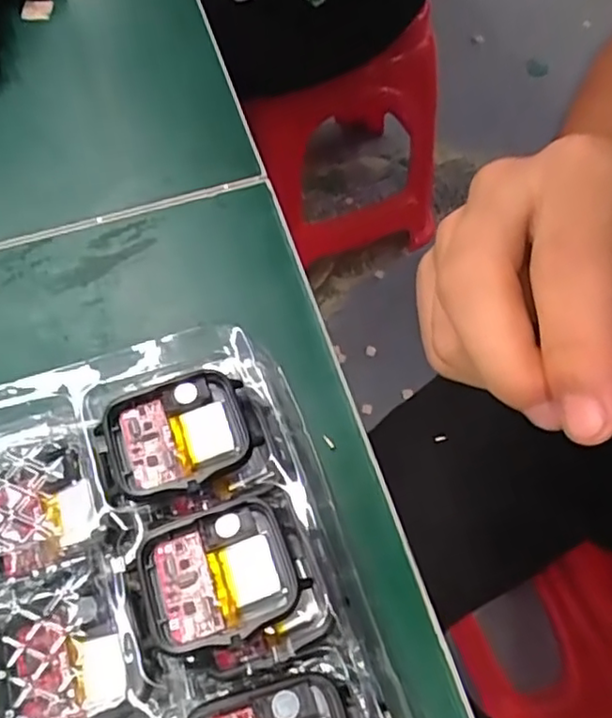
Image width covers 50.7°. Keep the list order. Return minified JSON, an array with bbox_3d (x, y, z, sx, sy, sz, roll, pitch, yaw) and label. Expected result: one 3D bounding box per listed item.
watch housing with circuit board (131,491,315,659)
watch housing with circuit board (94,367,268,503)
[{"bbox_3d":[-0.026,0.063,0.190,0.044,0.009,0.038,-20,64,-8],"label":"watch housing with circuit board"},{"bbox_3d":[-0.041,0.024,0.207,0.048,0.007,0.038,-15,64,-11],"label":"watch housing with circuit board"}]

